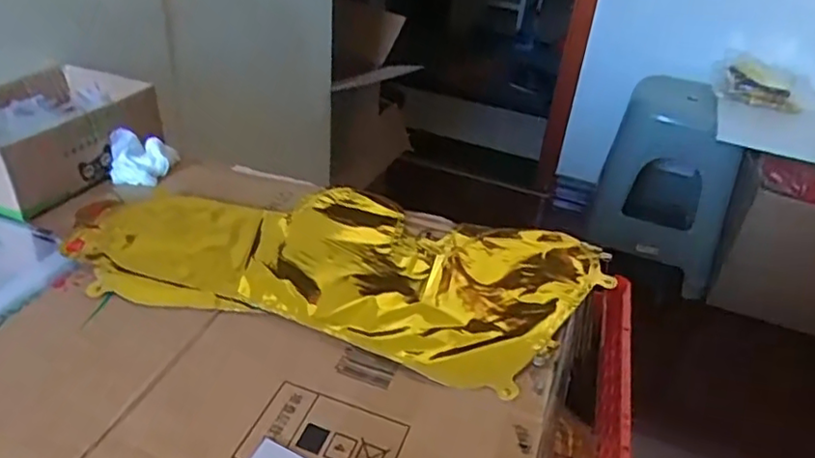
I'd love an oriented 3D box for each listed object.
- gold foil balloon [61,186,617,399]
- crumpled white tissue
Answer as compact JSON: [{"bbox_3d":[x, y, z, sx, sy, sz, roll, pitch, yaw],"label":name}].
[{"bbox_3d":[-0.058,0.019,0.520,0.417,0.020,0.193,11,34,10],"label":"gold foil balloon"},{"bbox_3d":[-0.262,-0.073,0.617,0.056,0.038,0.050,1,33,-5],"label":"crumpled white tissue"}]

